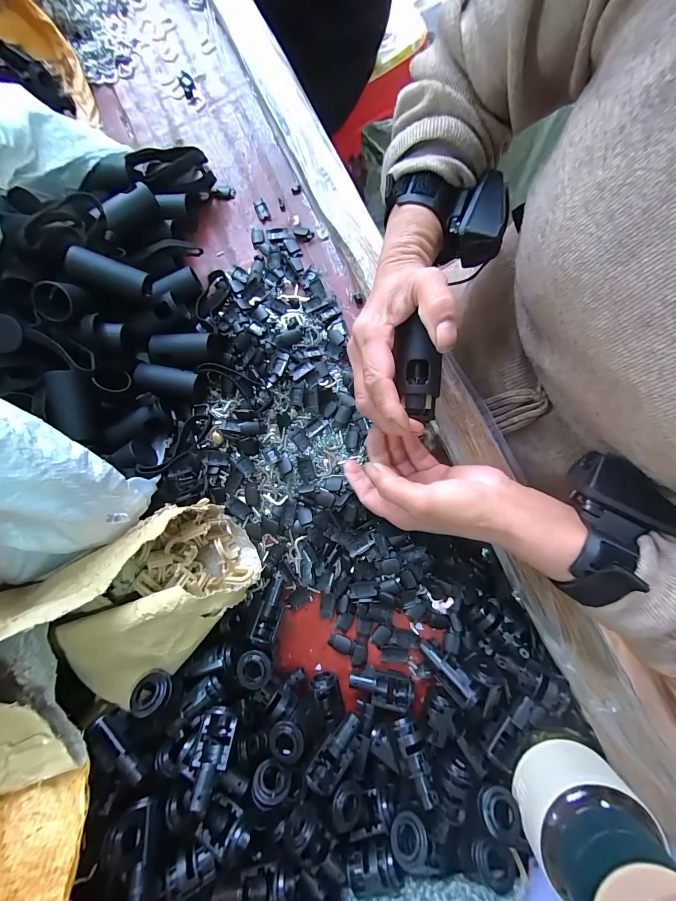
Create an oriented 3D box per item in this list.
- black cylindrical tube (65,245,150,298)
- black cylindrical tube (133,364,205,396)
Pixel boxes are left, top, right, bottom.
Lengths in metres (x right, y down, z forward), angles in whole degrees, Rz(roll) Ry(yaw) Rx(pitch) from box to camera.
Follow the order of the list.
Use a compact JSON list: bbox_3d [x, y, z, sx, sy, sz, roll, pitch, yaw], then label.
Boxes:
[{"bbox_3d":[-0.208,-0.162,0.309,0.061,0.020,0.021,12,75,-17],"label":"black cylindrical tube"},{"bbox_3d":[-0.167,-0.070,0.335,0.060,0.022,0.025,8,76,-11],"label":"black cylindrical tube"}]

